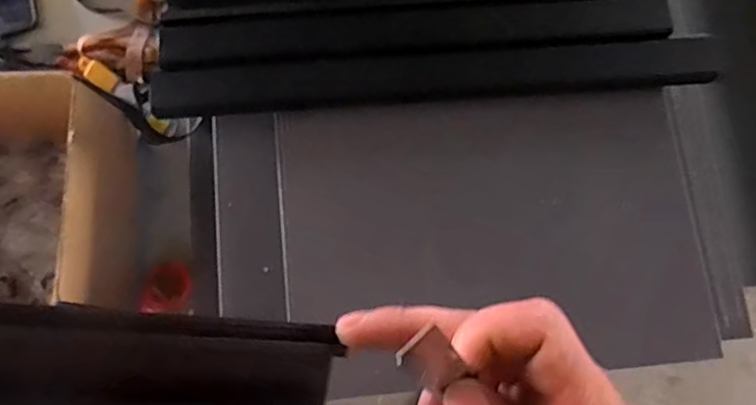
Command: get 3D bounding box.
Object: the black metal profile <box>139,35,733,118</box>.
[{"bbox_3d":[0.047,-0.114,0.541,0.492,0.065,0.056,-3,76,0],"label":"black metal profile"}]

